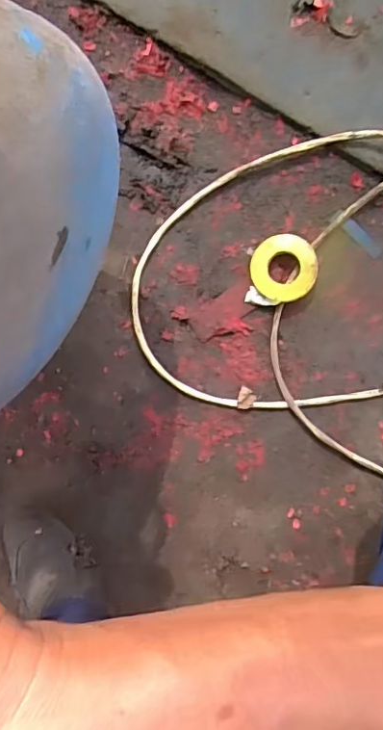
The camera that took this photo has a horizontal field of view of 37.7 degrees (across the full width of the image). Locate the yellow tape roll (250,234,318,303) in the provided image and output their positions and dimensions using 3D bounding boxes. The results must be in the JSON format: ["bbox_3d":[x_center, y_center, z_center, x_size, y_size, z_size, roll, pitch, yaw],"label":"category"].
[{"bbox_3d":[0.103,-0.107,0.628,0.071,0.026,0.072,1,96,6],"label":"yellow tape roll"}]

